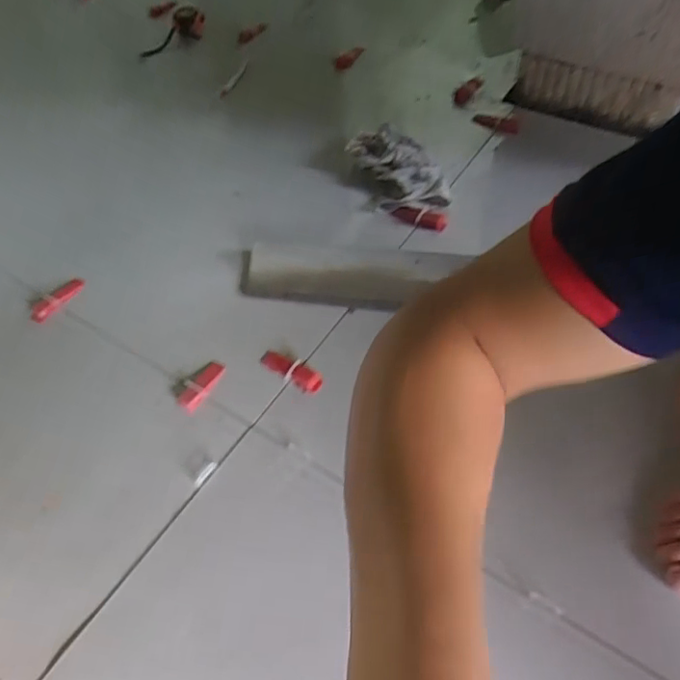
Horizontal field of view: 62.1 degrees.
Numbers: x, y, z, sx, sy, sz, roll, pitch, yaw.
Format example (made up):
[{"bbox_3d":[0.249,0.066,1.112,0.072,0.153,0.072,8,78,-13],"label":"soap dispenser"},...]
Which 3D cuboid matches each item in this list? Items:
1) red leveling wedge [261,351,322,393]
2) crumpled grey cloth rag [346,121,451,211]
[{"bbox_3d":[-0.064,0.038,0.719,0.090,0.016,0.028,24,60,21],"label":"red leveling wedge"},{"bbox_3d":[0.094,-0.277,0.903,0.119,0.033,0.193,-22,55,-10],"label":"crumpled grey cloth rag"}]

